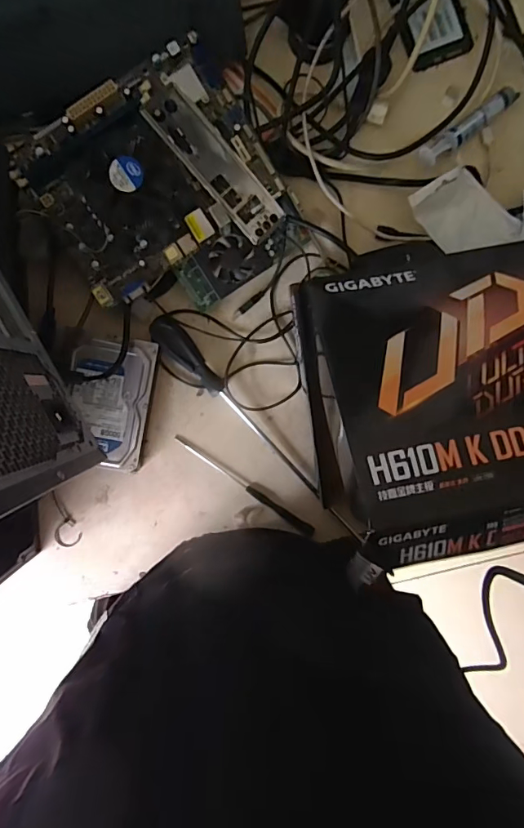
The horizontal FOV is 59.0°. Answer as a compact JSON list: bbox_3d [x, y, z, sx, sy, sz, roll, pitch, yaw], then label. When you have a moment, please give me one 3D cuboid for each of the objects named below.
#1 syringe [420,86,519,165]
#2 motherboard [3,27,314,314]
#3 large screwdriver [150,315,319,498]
[{"bbox_3d":[0.222,-0.308,0.498,0.119,0.024,0.022,-35,95,1],"label":"syringe"},{"bbox_3d":[-0.093,-0.211,0.447,0.221,0.064,0.221,-31,107,3],"label":"motherboard"},{"bbox_3d":[-0.028,-0.004,0.520,0.029,0.030,0.260,-41,94,2],"label":"large screwdriver"}]

